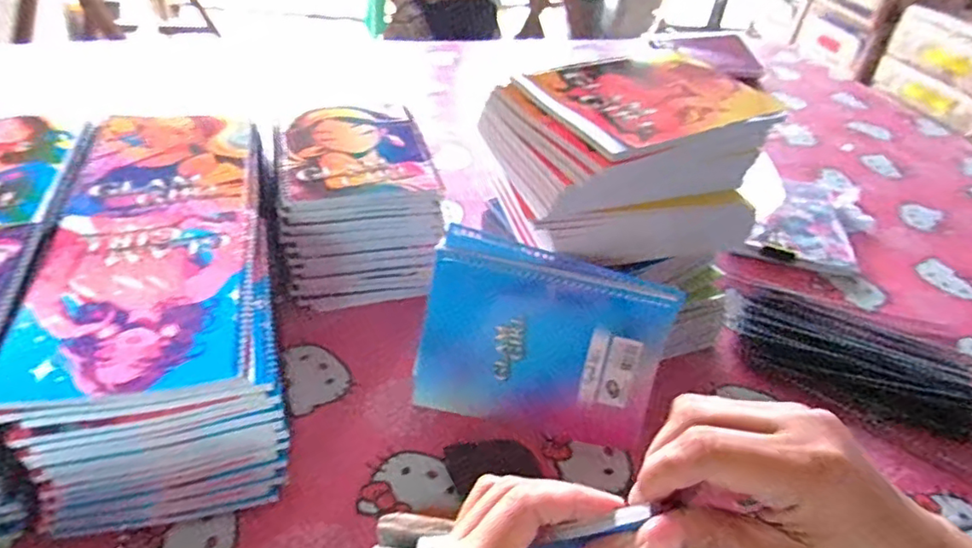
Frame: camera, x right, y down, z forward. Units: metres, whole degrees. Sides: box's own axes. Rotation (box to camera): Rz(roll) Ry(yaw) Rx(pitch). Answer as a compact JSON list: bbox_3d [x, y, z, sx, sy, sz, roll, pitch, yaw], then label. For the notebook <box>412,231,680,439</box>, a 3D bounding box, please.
[{"bbox_3d":[0.048,0.058,0.504,0.201,0.159,0.015,12,17,7],"label":"notebook"}]

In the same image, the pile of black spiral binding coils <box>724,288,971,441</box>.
[{"bbox_3d":[0.373,0.083,0.615,0.245,0.029,0.134,21,41,16],"label":"pile of black spiral binding coils"}]

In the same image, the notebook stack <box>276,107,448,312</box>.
[{"bbox_3d":[-0.144,-0.080,0.657,0.158,0.125,0.199,-8,42,-17],"label":"notebook stack"}]

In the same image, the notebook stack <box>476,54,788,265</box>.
[{"bbox_3d":[0.129,-0.106,0.538,0.228,0.110,0.154,-11,43,-21],"label":"notebook stack"}]

